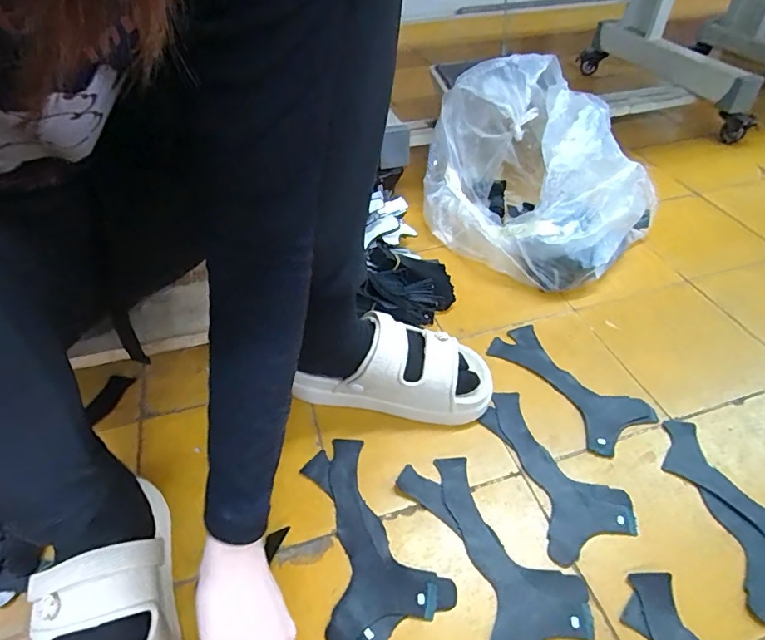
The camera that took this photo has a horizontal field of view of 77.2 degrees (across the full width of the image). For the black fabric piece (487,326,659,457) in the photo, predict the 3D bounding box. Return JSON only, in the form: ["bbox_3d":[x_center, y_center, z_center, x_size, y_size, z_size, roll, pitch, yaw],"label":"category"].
[{"bbox_3d":[0.232,0.076,0.609,0.093,0.007,0.197,-29,52,-17],"label":"black fabric piece"}]

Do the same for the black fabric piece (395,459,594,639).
[{"bbox_3d":[0.104,0.218,0.470,0.106,0.004,0.200,-18,47,-16],"label":"black fabric piece"}]

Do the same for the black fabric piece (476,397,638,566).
[{"bbox_3d":[0.187,0.158,0.531,0.099,0.005,0.190,-16,48,-9],"label":"black fabric piece"}]

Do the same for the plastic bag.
[{"bbox_3d":[0.241,-0.242,0.777,0.297,0.227,0.360,-22,49,-20],"label":"plastic bag"}]

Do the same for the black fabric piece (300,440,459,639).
[{"bbox_3d":[-0.030,0.217,0.479,0.110,0.006,0.196,-23,49,-20],"label":"black fabric piece"}]

